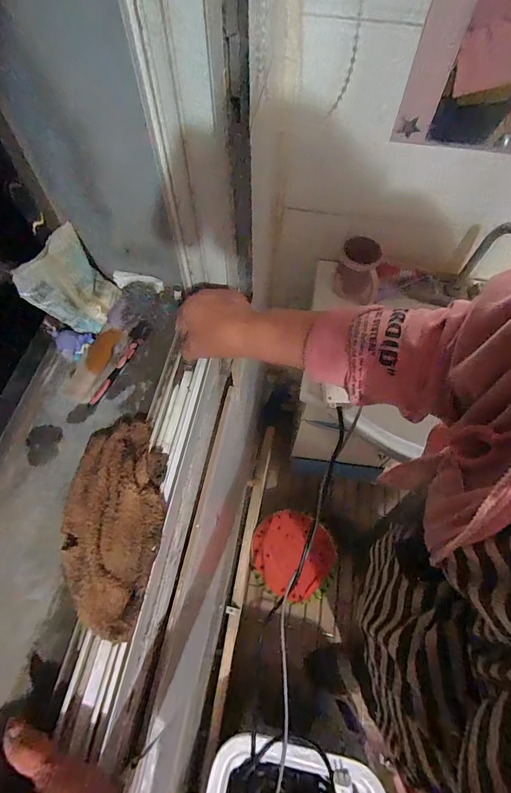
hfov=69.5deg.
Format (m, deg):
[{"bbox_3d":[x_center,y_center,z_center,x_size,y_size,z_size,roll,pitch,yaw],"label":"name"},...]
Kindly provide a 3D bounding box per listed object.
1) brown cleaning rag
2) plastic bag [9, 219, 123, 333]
[{"bbox_3d":[-0.160,0.135,0.419,0.115,0.063,0.229,-7,63,-4],"label":"brown cleaning rag"},{"bbox_3d":[-0.274,-0.164,0.551,0.109,0.124,0.050,-46,32,-7],"label":"plastic bag"}]

